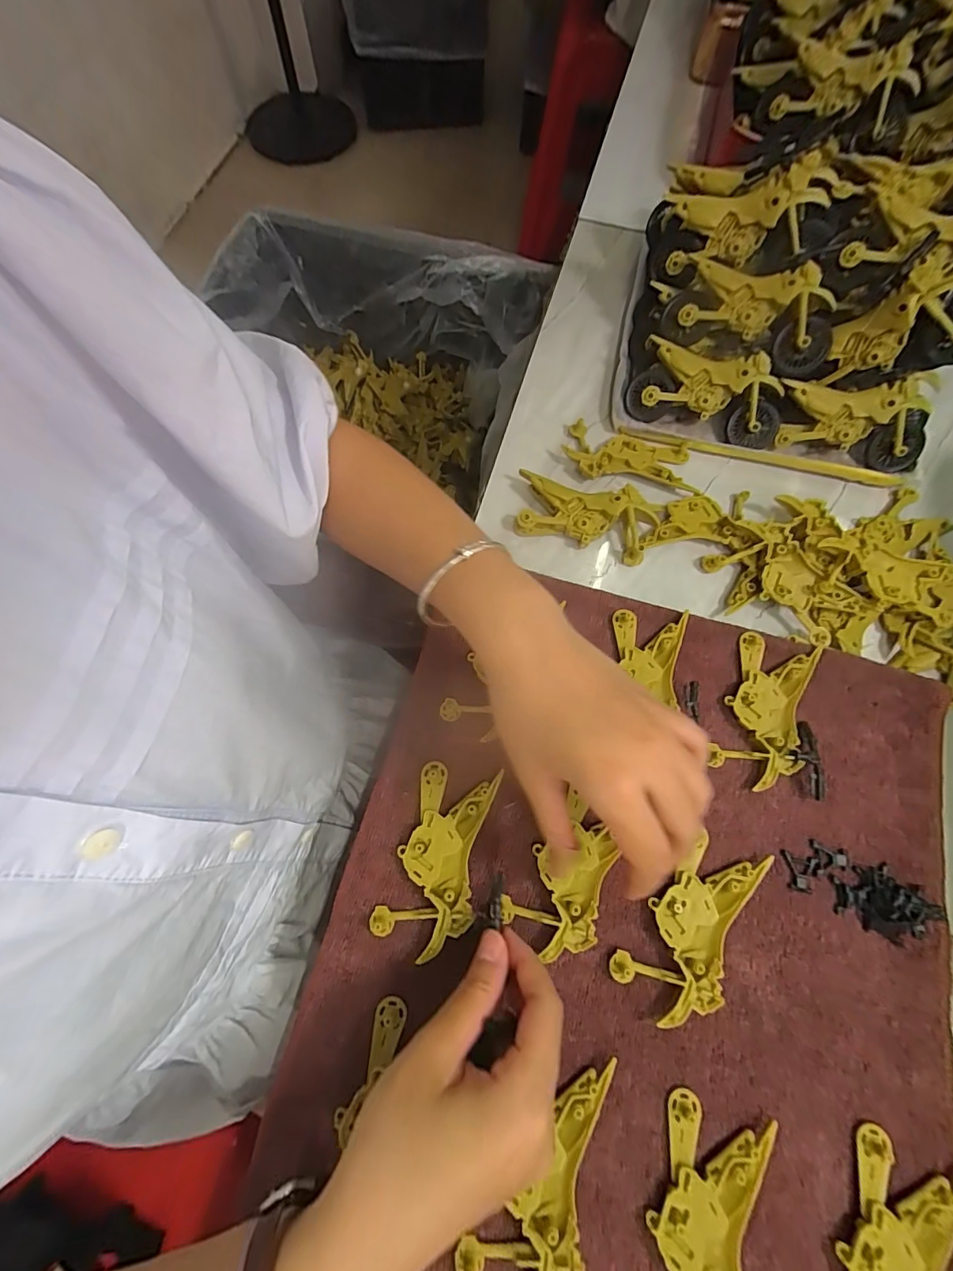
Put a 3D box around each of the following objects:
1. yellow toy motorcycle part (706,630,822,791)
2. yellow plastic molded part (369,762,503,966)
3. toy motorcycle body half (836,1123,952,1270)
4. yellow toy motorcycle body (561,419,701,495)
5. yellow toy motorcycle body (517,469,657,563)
[{"bbox_3d":[0.186,0.048,0.303,0.049,0.009,0.094,23,73,8],"label":"yellow toy motorcycle part"},{"bbox_3d":[-0.021,0.128,0.276,0.050,0.010,0.097,17,72,6],"label":"yellow plastic molded part"},{"bbox_3d":[0.196,0.296,0.221,0.049,0.012,0.103,32,74,10],"label":"toy motorcycle body half"},{"bbox_3d":[0.120,-0.138,0.369,0.102,0.013,0.046,15,72,5],"label":"yellow toy motorcycle body"},{"bbox_3d":[0.079,-0.089,0.346,0.099,0.024,0.045,16,72,5],"label":"yellow toy motorcycle body"}]

